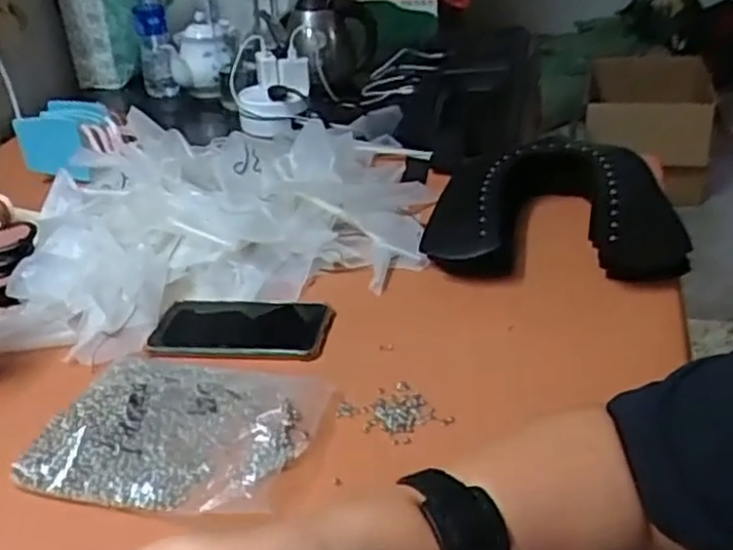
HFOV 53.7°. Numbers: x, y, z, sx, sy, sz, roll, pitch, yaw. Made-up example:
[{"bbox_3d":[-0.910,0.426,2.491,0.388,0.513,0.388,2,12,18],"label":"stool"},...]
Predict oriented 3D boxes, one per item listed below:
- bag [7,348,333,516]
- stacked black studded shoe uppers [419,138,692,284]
[{"bbox_3d":[-0.143,0.107,0.549,0.197,0.025,0.148,4,33,17],"label":"bag"},{"bbox_3d":[0.187,-0.076,0.736,0.239,0.072,0.202,0,32,11],"label":"stacked black studded shoe uppers"}]

